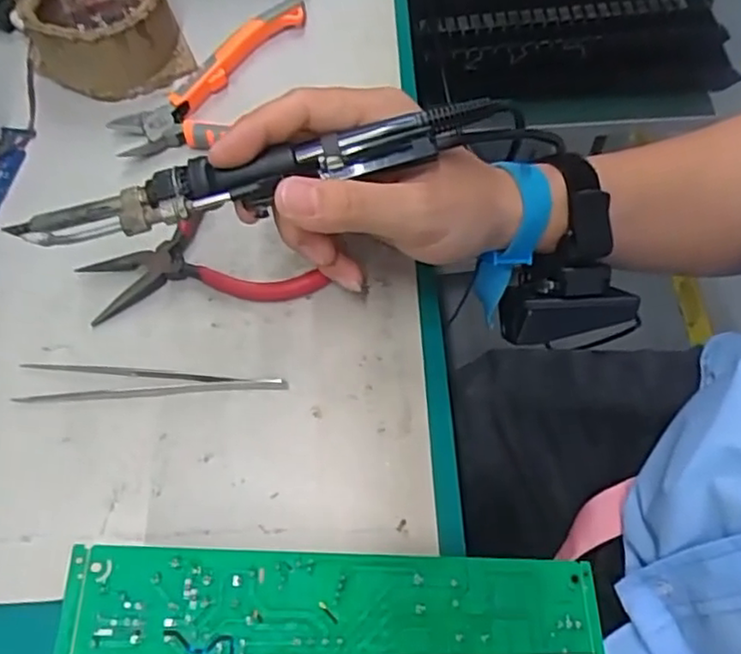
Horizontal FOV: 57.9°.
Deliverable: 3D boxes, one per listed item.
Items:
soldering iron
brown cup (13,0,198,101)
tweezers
[{"bbox_3d":[-0.052,-0.061,0.289,0.205,0.020,0.028,-14,62,1],"label":"soldering iron"},{"bbox_3d":[-0.167,-0.187,0.415,0.090,0.046,0.089,-24,64,-10],"label":"brown cup"},{"bbox_3d":[-0.105,0.025,0.320,0.127,0.005,0.019,-1,61,3],"label":"tweezers"}]

